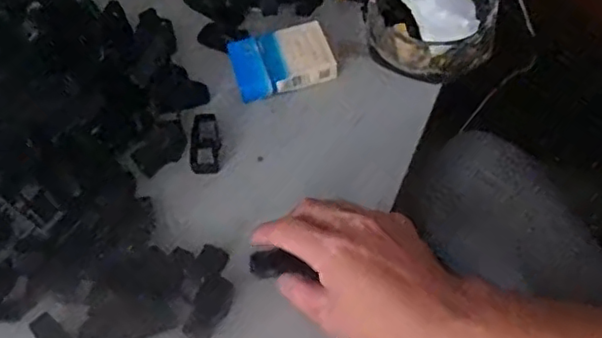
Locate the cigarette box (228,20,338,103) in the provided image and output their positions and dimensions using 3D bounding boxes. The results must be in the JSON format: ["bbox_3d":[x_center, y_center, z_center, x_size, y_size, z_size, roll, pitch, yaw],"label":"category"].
[{"bbox_3d":[-0.017,-0.100,0.564,0.089,0.022,0.061,-16,57,-7],"label":"cigarette box"}]

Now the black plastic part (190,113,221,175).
[{"bbox_3d":[-0.082,-0.023,0.522,0.024,0.010,0.061,-2,56,2],"label":"black plastic part"}]

